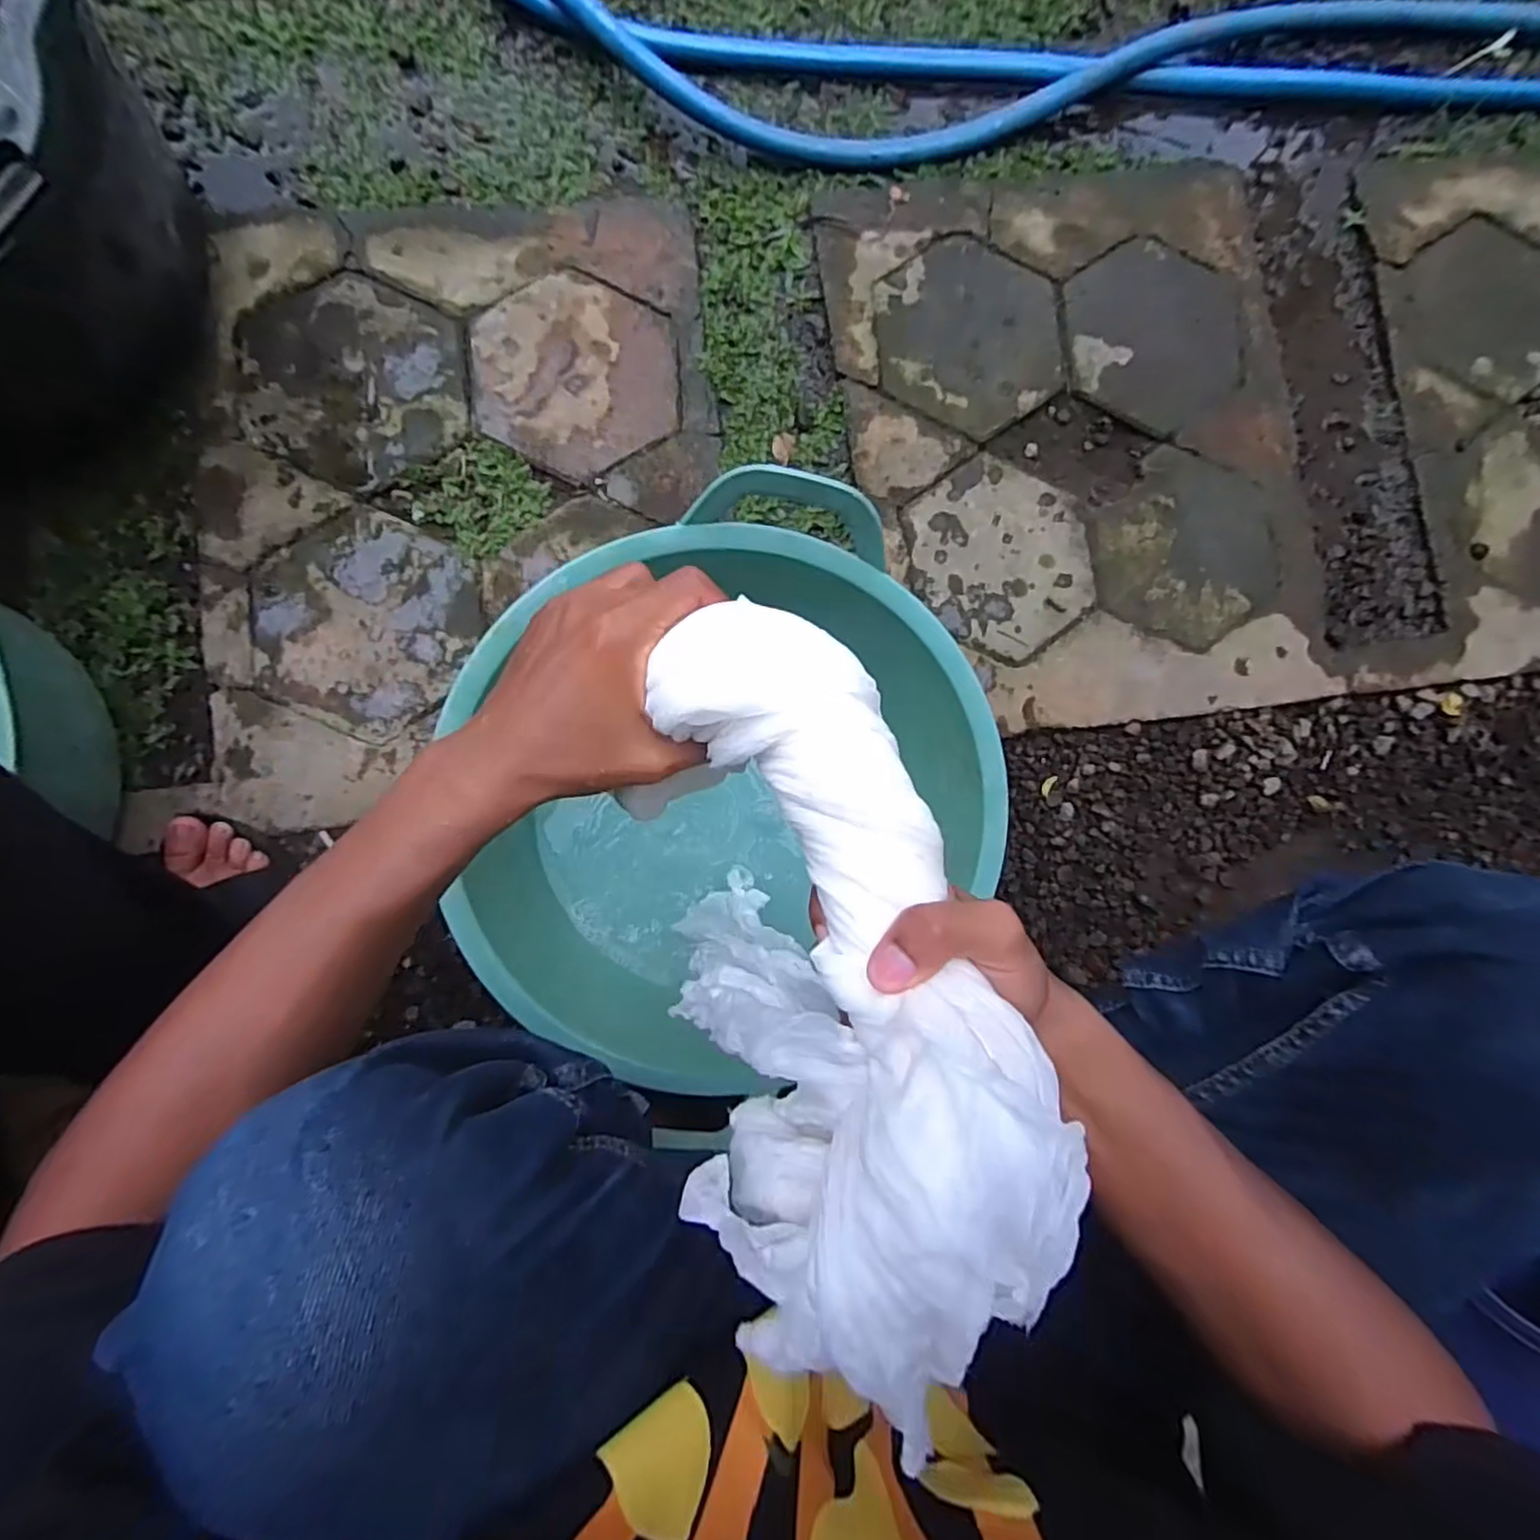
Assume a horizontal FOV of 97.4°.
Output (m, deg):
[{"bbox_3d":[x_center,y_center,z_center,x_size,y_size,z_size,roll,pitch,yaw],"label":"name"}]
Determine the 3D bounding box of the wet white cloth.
[{"bbox_3d":[0.022,0.053,0.231,0.100,0.126,0.244,-9,89,-6],"label":"wet white cloth"}]

